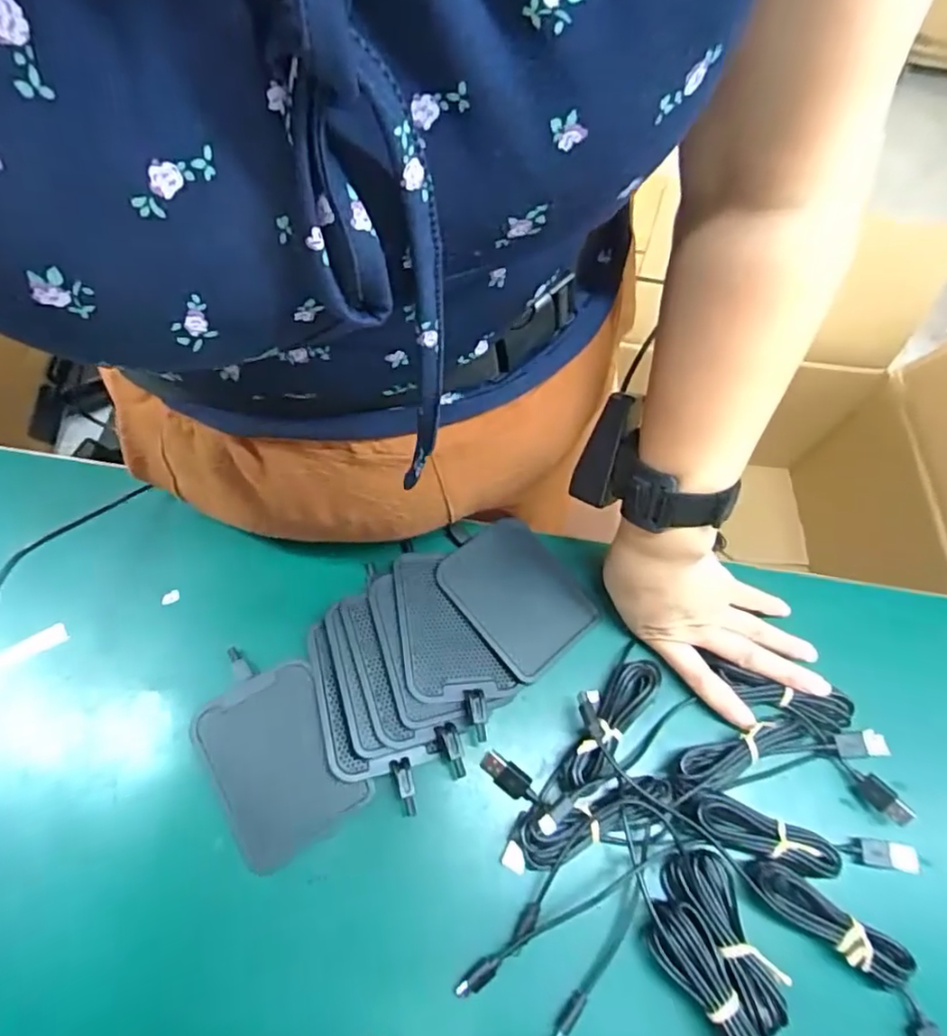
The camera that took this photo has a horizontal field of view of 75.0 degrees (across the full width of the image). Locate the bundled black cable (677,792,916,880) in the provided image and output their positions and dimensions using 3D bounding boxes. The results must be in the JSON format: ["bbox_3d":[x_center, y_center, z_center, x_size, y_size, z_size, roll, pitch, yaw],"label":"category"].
[{"bbox_3d":[0.193,0.192,0.363,0.147,0.017,0.029,14,63,4],"label":"bundled black cable"}]

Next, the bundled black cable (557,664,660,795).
[{"bbox_3d":[0.085,0.130,0.387,0.023,0.026,0.092,36,67,15],"label":"bundled black cable"}]

